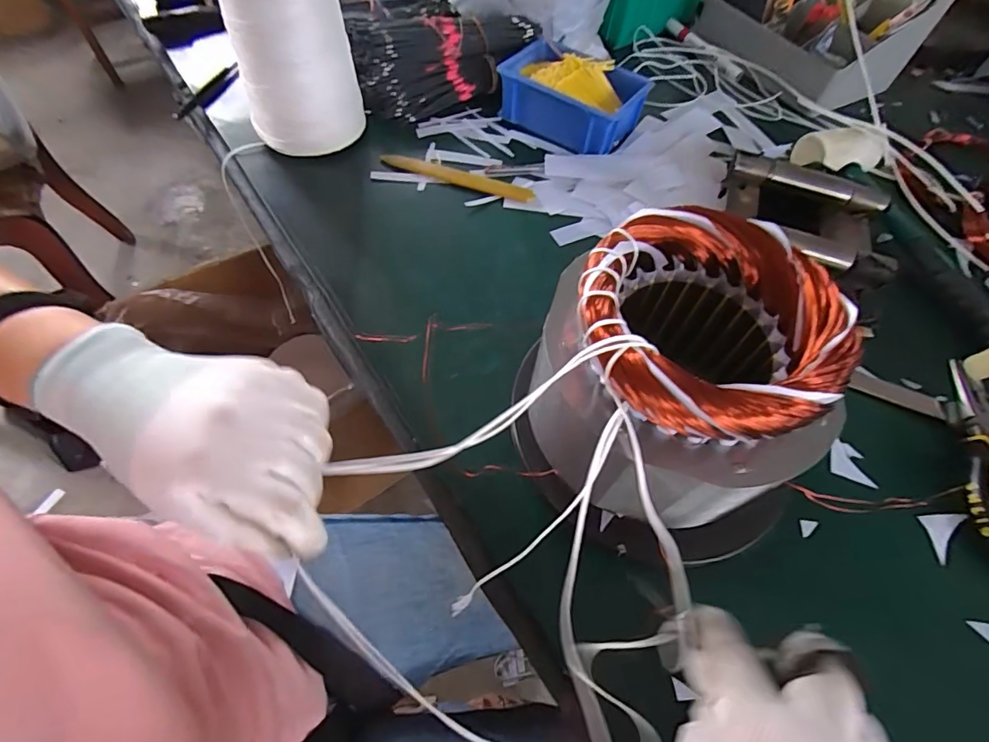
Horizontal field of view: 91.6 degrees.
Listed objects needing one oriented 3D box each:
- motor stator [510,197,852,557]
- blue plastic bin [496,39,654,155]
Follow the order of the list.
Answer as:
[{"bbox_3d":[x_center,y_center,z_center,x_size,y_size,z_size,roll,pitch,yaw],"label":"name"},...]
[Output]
[{"bbox_3d":[0.088,0.017,0.281,0.135,0.160,0.149,22,61,11],"label":"motor stator"},{"bbox_3d":[0.087,-0.308,0.540,0.150,0.057,0.101,33,63,17],"label":"blue plastic bin"}]

